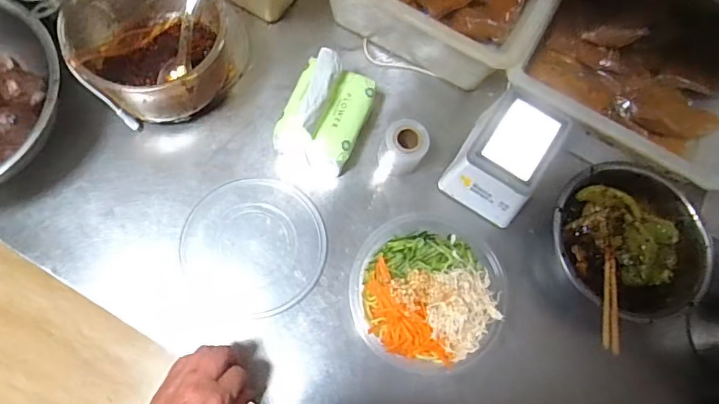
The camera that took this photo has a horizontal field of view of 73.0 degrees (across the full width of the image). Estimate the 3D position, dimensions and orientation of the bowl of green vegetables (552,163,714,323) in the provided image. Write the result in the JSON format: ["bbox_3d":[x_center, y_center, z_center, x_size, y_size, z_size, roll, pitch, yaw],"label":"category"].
[{"bbox_3d":[0.318,0.042,0.576,0.187,0.057,0.177,0,77,-1],"label":"bowl of green vegetables"}]

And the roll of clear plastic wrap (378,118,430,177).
[{"bbox_3d":[0.055,-0.065,0.604,0.053,0.074,0.057,2,72,-5],"label":"roll of clear plastic wrap"}]

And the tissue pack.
[{"bbox_3d":[-0.036,-0.109,0.581,0.096,0.092,0.120,23,71,3],"label":"tissue pack"}]

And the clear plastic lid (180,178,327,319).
[{"bbox_3d":[-0.125,0.052,0.580,0.162,0.004,0.161,1,72,-5],"label":"clear plastic lid"}]

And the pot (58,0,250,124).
[{"bbox_3d":[-0.242,-0.195,0.595,0.171,0.110,0.179,2,72,-5],"label":"pot"}]

